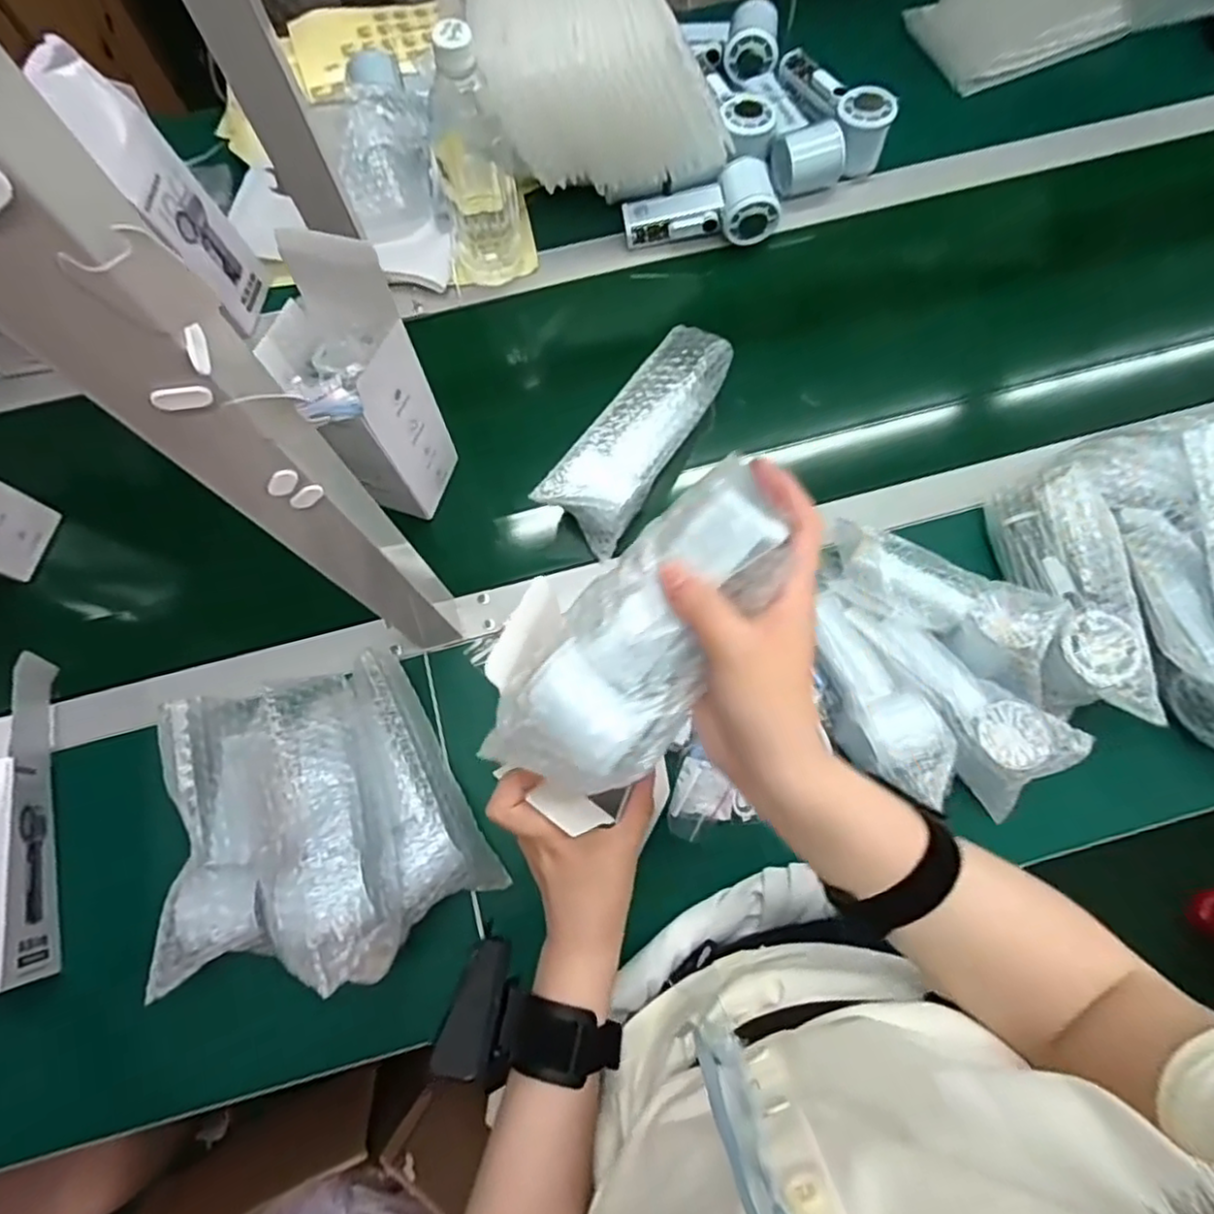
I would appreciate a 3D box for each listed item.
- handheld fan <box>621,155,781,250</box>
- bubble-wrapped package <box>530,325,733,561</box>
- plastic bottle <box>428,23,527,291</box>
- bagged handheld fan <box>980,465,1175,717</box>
[{"bbox_3d":[0.092,-0.408,0.675,0.149,0.042,0.069,-7,76,-1],"label":"handheld fan"},{"bbox_3d":[0.033,-0.153,0.599,0.074,0.060,0.210,34,79,9],"label":"bubble-wrapped package"},{"bbox_3d":[-0.116,-0.388,0.589,0.071,0.220,0.055,-7,76,-1],"label":"plastic bottle"},{"bbox_3d":[0.390,-0.011,0.549,0.076,0.062,0.211,-14,76,-3],"label":"bagged handheld fan"}]

